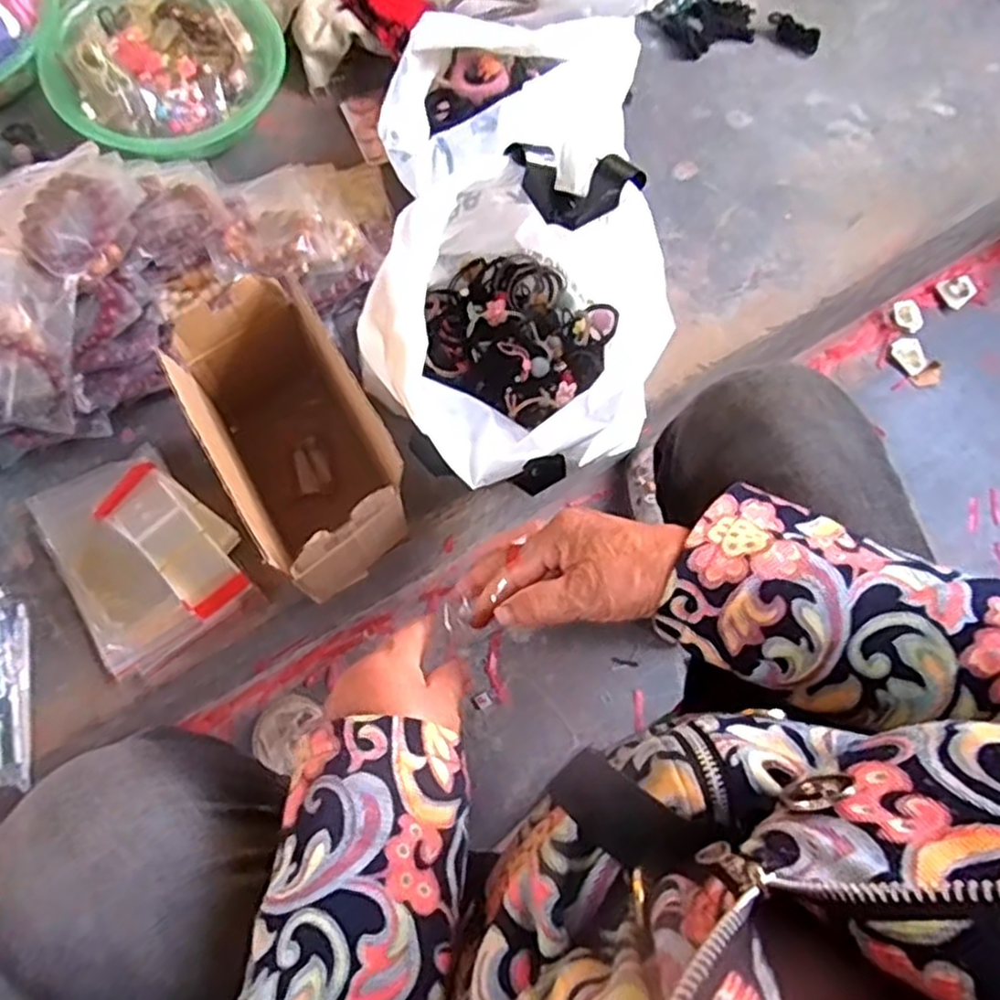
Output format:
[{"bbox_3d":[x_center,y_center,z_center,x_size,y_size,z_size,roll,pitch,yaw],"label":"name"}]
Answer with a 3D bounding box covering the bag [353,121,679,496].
[{"bbox_3d":[0.016,-0.142,0.654,0.235,0.227,0.233,-34,79,-8],"label":"bag"}]

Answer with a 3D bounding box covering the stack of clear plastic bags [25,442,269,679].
[{"bbox_3d":[-0.320,0.047,0.656,0.136,0.014,0.192,-34,79,-8],"label":"stack of clear plastic bags"}]

